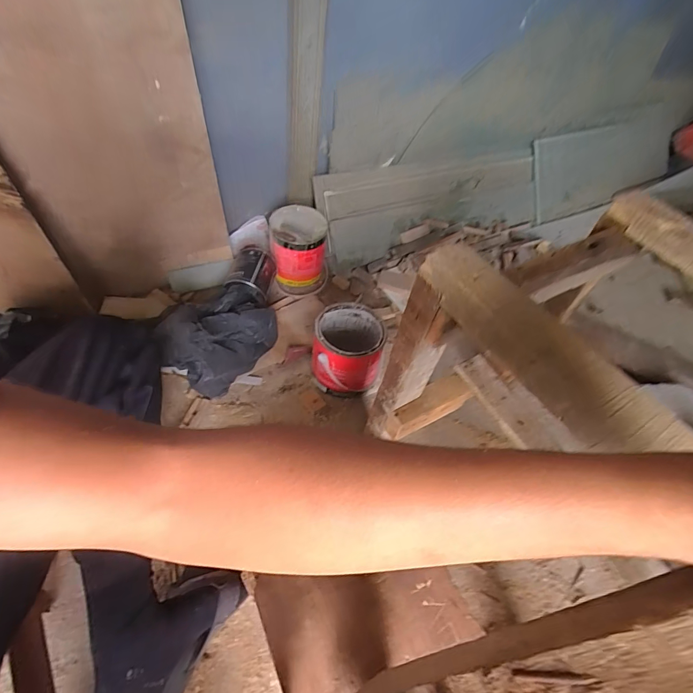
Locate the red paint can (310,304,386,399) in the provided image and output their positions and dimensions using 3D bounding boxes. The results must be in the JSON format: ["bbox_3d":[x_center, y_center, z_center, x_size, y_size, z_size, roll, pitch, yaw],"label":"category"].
[{"bbox_3d":[-0.001,0.002,0.827,0.144,0.135,0.147,6,51,-6],"label":"red paint can"}]

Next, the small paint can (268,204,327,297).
[{"bbox_3d":[-0.131,-0.258,1.030,0.156,0.175,0.178,-5,53,-14],"label":"small paint can"}]

